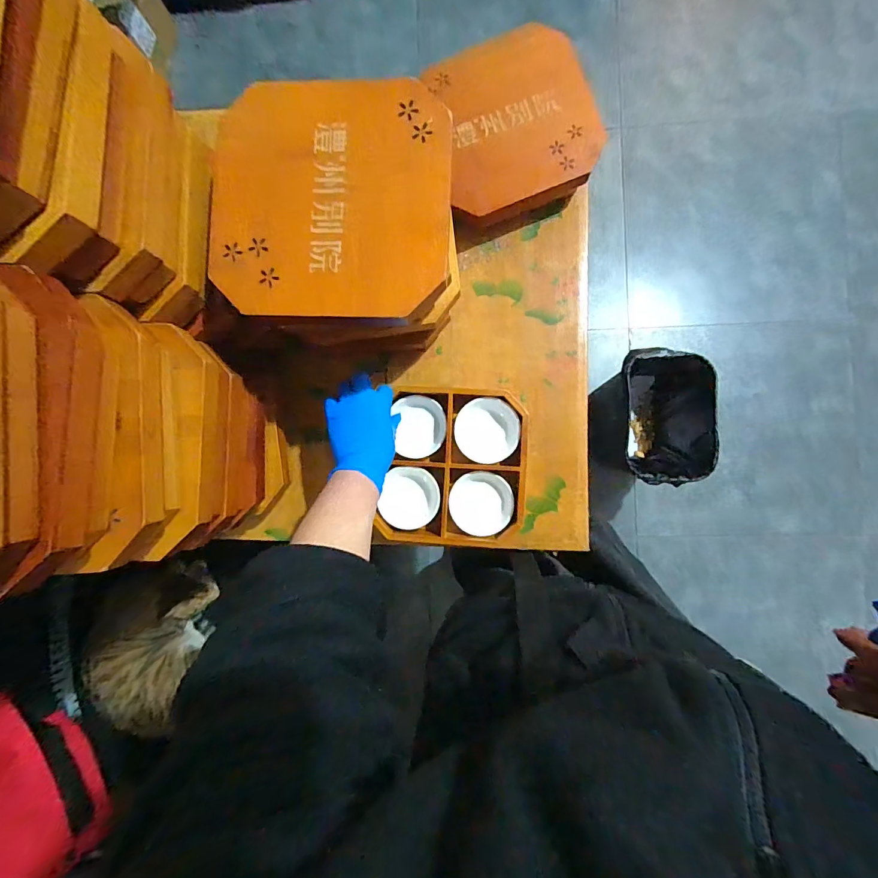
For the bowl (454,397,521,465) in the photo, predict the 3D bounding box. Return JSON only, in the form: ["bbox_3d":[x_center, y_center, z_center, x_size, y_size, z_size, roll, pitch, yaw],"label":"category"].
[{"bbox_3d":[0.065,-0.011,0.575,0.084,0.031,0.084,0,86,6],"label":"bowl"}]

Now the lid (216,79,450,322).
[{"bbox_3d":[-0.100,-0.220,0.392,0.218,0.013,0.224,3,87,6],"label":"lid"}]

